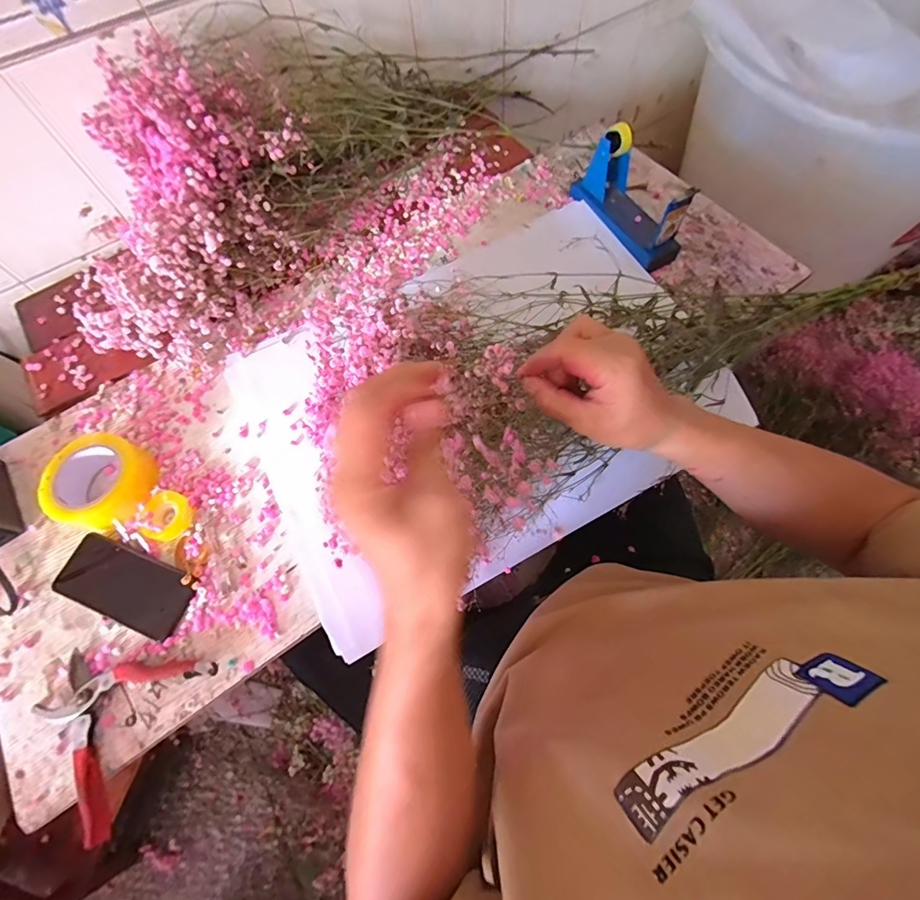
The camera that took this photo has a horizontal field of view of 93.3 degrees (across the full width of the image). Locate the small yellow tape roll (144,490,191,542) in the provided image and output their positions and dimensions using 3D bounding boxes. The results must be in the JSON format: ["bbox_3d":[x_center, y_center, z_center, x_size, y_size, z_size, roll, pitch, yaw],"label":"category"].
[{"bbox_3d":[-0.362,0.080,0.538,0.045,0.022,0.058,-14,66,-3],"label":"small yellow tape roll"}]

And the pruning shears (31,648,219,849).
[{"bbox_3d":[-0.374,0.273,0.461,0.155,0.022,0.176,27,70,14],"label":"pruning shears"}]

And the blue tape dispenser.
[{"bbox_3d":[0.259,-0.386,0.657,0.071,0.123,0.202,-25,67,-8],"label":"blue tape dispenser"}]

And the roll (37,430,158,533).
[{"bbox_3d":[-0.458,0.038,0.552,0.129,0.058,0.118,20,69,12],"label":"roll"}]

